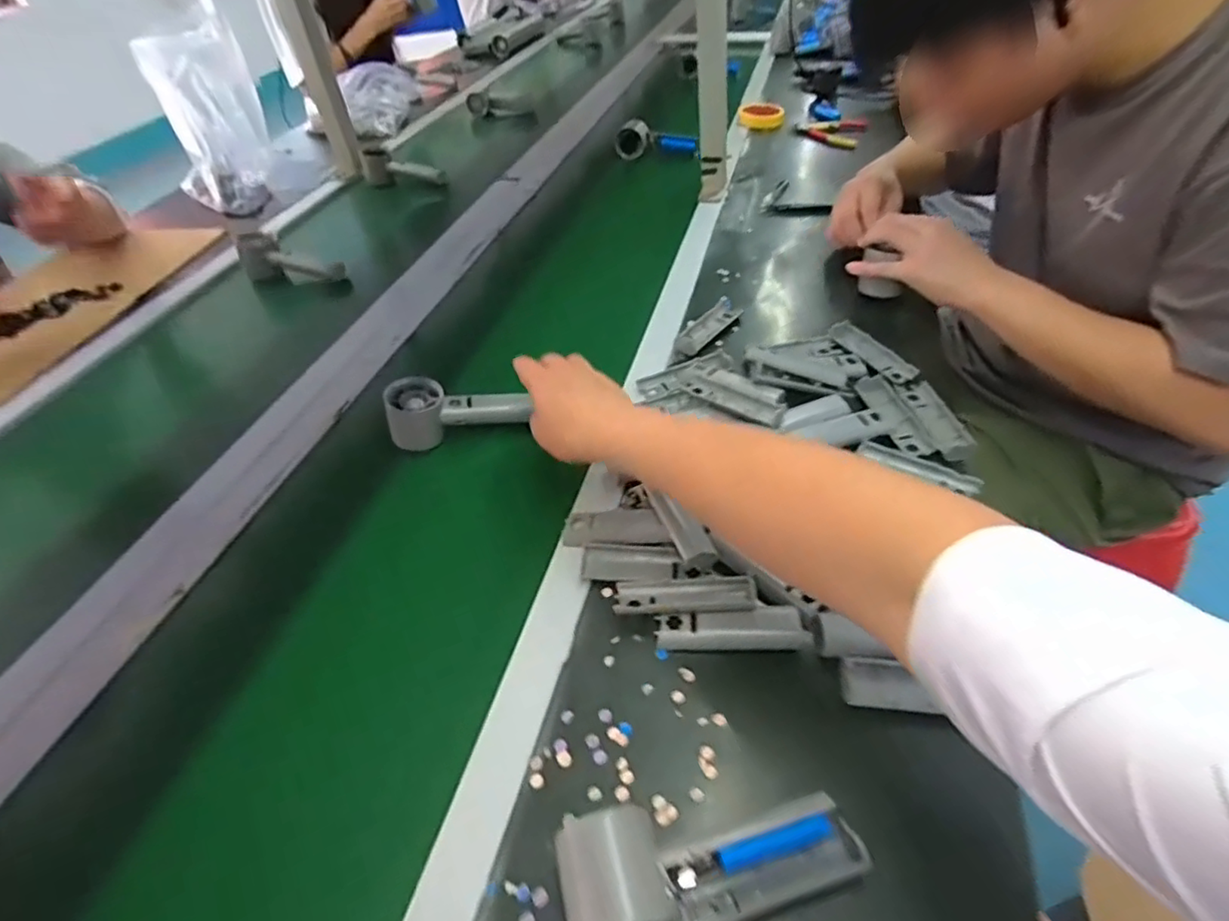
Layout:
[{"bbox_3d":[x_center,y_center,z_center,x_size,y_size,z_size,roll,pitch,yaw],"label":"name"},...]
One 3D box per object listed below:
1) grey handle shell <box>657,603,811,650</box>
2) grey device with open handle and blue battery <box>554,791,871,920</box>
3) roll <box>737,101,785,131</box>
[{"bbox_3d":[0.087,0.124,0.447,0.108,0.016,0.031,-2,46,2],"label":"grey handle shell"},{"bbox_3d":[0.053,0.221,0.334,0.160,0.045,0.060,-10,46,-5],"label":"grey device with open handle and blue battery"},{"bbox_3d":[0.314,-0.740,1.301,0.102,0.035,0.104,5,46,10],"label":"roll"}]

